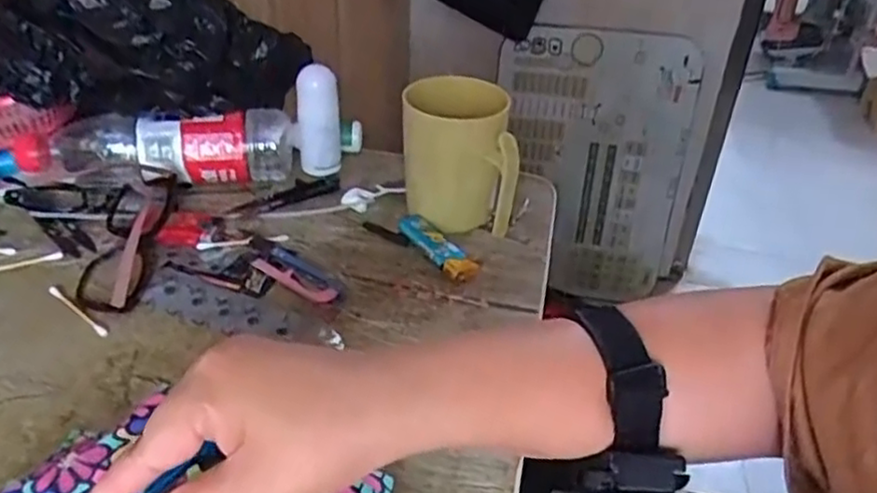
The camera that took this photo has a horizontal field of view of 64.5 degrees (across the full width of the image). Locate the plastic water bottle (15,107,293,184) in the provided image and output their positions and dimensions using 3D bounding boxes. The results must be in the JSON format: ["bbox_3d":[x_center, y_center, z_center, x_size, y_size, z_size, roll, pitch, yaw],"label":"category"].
[{"bbox_3d":[-0.238,-0.079,0.592,0.227,0.059,0.076,-6,38,-14],"label":"plastic water bottle"}]

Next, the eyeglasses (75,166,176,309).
[{"bbox_3d":[-0.235,-0.013,0.524,0.047,0.034,0.148,1,37,-4],"label":"eyeglasses"}]

